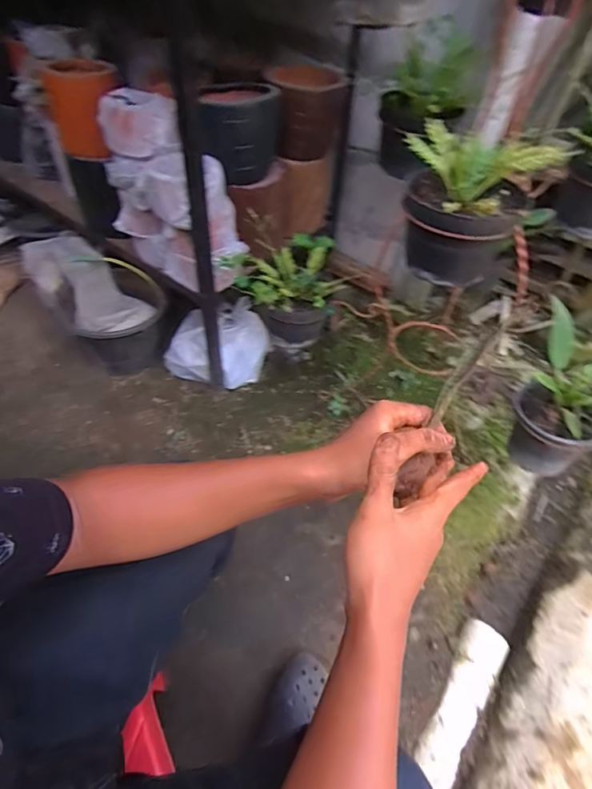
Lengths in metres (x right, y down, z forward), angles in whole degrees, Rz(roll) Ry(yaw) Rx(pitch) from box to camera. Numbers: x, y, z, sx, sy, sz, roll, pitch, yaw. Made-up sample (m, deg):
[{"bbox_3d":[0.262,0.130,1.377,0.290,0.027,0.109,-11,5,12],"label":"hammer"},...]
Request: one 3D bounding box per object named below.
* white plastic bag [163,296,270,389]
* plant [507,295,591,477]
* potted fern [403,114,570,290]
[{"bbox_3d":[-0.220,-0.142,1.293,0.280,0.177,0.205,10,48,5],"label":"white plastic bag"},{"bbox_3d":[0.515,0.018,0.849,0.168,0.257,0.197,16,49,10],"label":"plant"},{"bbox_3d":[0.255,-0.271,0.673,0.200,0.168,0.152,12,49,7],"label":"potted fern"}]

